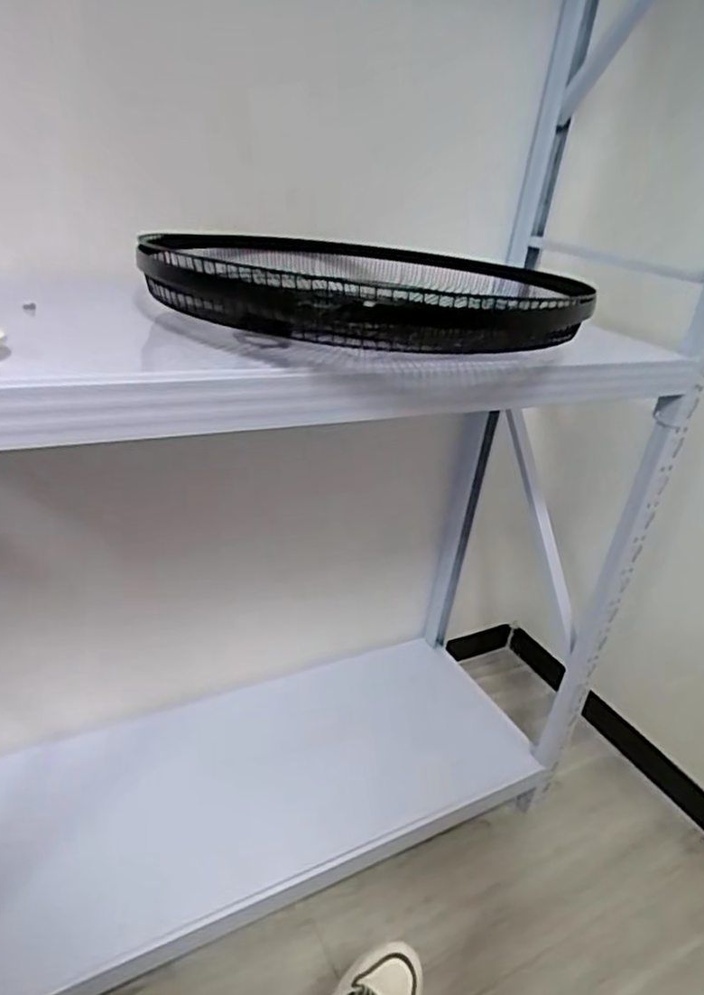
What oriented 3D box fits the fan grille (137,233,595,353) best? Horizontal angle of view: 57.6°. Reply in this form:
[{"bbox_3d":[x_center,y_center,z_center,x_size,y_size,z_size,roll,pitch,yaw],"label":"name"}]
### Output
[{"bbox_3d":[0.012,-0.258,0.763,0.503,0.056,0.531,-7,28,-20],"label":"fan grille"}]

